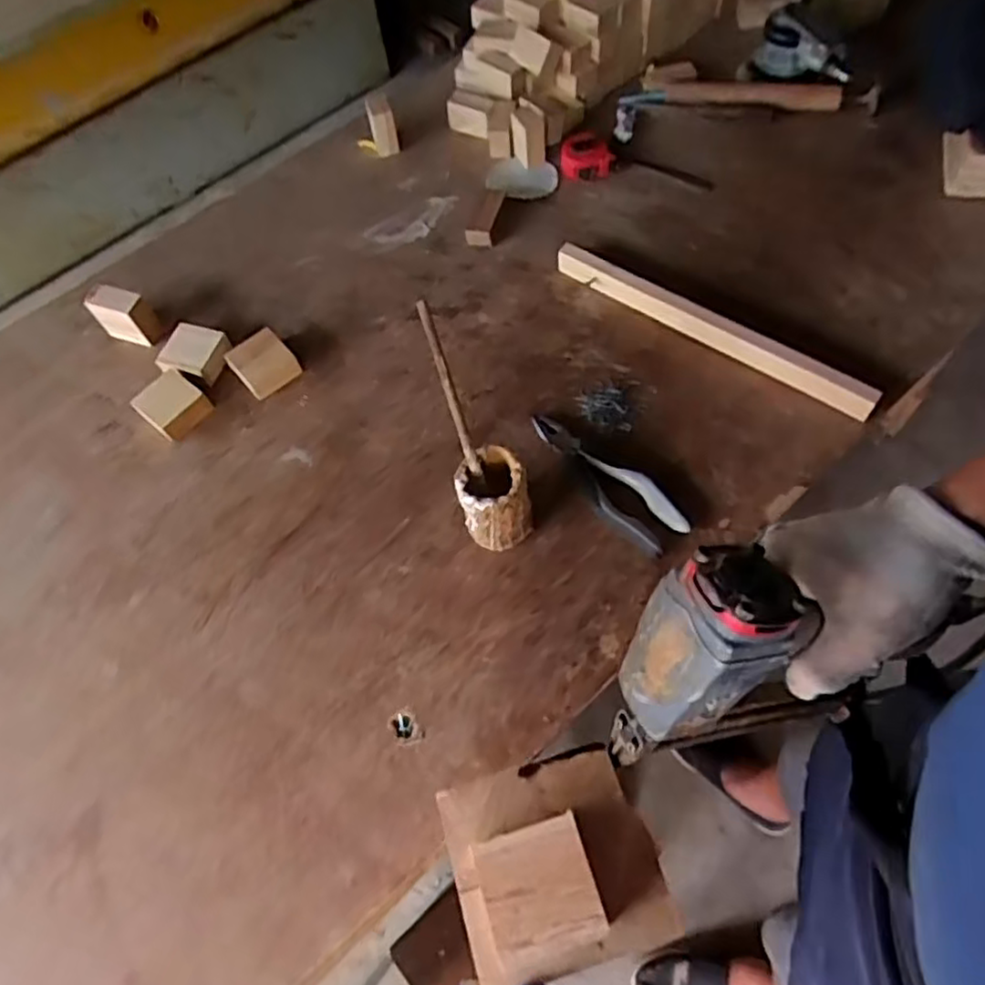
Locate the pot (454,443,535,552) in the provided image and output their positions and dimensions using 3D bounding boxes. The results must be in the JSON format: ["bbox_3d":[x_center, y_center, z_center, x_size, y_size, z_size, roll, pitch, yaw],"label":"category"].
[{"bbox_3d":[0.001,0.008,0.641,0.062,0.089,0.064,-2,63,4],"label":"pot"}]

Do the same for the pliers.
[{"bbox_3d":[0.110,-0.017,0.689,0.059,0.013,0.191,-36,66,-13],"label":"pliers"}]

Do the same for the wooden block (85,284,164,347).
[{"bbox_3d":[-0.432,-0.207,0.808,0.067,0.066,0.032,15,65,12],"label":"wooden block"}]

